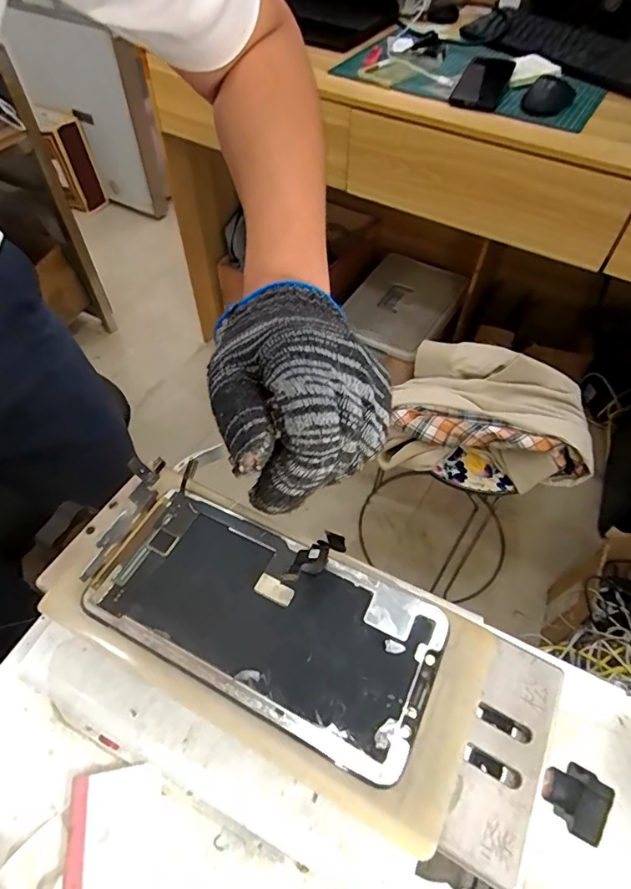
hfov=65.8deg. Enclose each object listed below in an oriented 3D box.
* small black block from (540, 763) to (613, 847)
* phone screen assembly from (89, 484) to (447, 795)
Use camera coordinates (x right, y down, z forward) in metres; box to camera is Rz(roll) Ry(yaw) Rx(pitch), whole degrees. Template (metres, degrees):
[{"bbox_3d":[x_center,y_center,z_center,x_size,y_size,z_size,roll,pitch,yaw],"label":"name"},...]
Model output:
[{"bbox_3d":[0.091,0.125,0.172,0.019,0.012,0.020,31,59,20],"label":"small black block"},{"bbox_3d":[-0.023,0.066,0.198,0.142,0.005,0.068,22,56,16],"label":"phone screen assembly"}]

